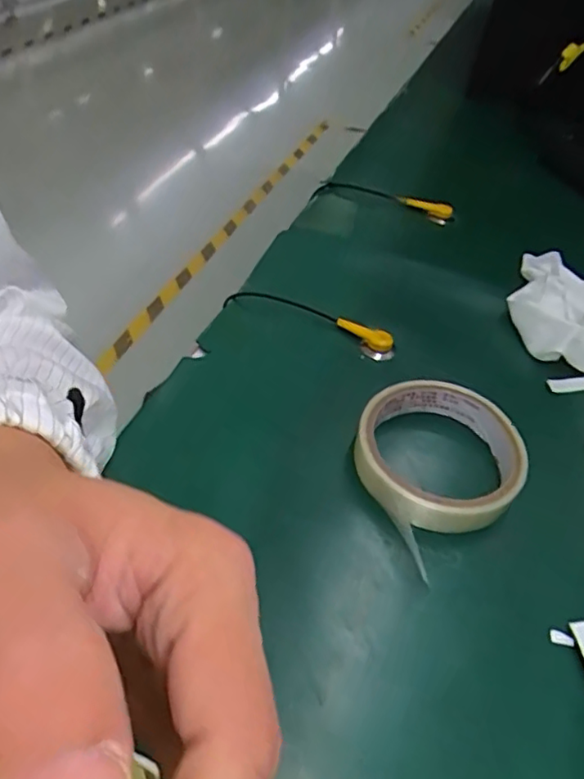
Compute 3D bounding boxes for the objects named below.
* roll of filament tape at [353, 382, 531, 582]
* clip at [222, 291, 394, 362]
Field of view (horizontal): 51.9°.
[{"bbox_3d":[0.083,0.037,0.337,0.093,0.026,0.088,3,45,-3],"label":"roll of filament tape"},{"bbox_3d":[0.012,-0.048,0.419,0.123,0.018,0.017,21,47,14],"label":"clip"}]

